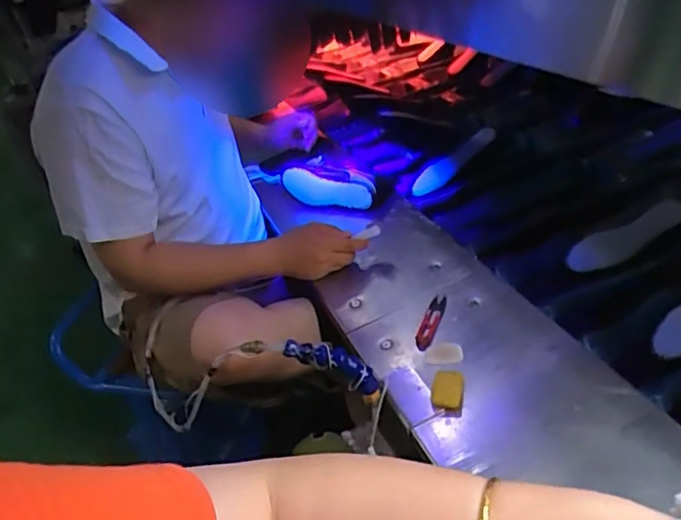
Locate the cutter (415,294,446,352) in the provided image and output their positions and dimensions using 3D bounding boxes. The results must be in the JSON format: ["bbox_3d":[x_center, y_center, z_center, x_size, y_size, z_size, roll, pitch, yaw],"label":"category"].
[{"bbox_3d":[0.126,0.086,0.779,0.025,0.011,0.106,5,39,24],"label":"cutter"}]

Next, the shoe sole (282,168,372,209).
[{"bbox_3d":[-0.030,-0.132,1.086,0.212,0.066,0.016,12,42,31],"label":"shoe sole"}]

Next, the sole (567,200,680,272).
[{"bbox_3d":[0.443,-0.036,0.868,0.195,0.025,0.052,-28,35,-2],"label":"sole"}]

